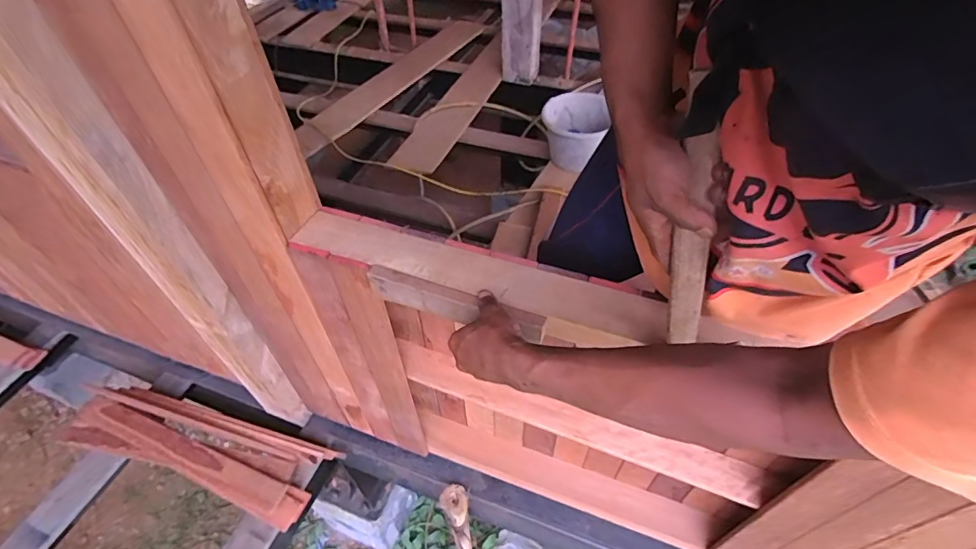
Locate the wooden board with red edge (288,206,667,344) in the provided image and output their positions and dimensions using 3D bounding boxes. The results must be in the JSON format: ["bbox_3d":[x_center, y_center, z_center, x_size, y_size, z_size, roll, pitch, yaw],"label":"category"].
[{"bbox_3d":[-0.024,-0.008,0.622,0.487,0.013,0.082,15,46,13],"label":"wooden board with red edge"}]

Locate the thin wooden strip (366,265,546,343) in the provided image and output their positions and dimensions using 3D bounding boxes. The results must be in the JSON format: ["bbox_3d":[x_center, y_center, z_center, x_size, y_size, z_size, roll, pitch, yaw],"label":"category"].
[{"bbox_3d":[-0.043,0.039,0.604,0.230,0.049,0.021,14,46,13],"label":"thin wooden strip"}]

